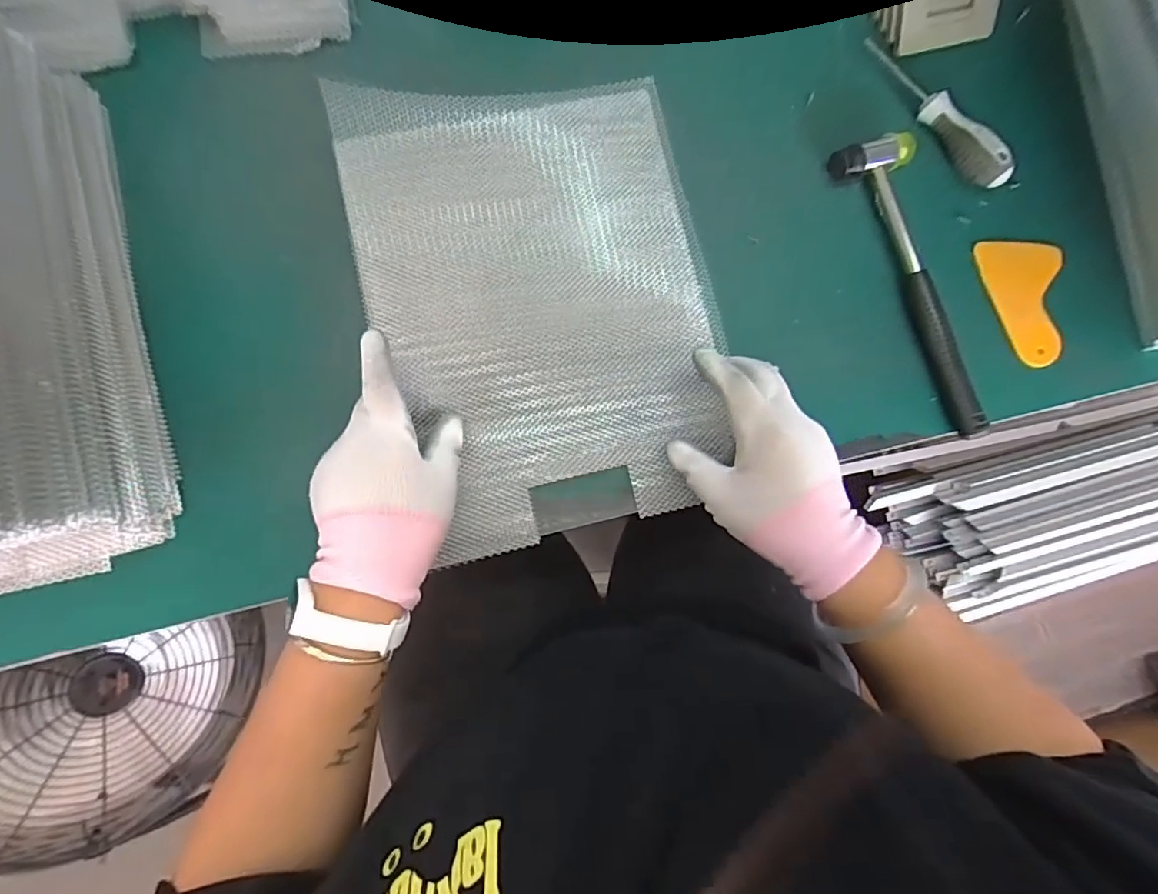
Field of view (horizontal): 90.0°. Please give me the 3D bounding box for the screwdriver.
[{"bbox_3d":[0.293,-0.274,0.472,0.026,0.031,0.156,-36,86,-7],"label":"screwdriver"}]

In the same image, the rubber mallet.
[{"bbox_3d":[0.272,-0.129,0.456,0.057,0.034,0.239,-22,85,-6],"label":"rubber mallet"}]

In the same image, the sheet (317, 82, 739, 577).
[{"bbox_3d":[-0.024,-0.106,0.427,0.244,0.028,0.332,-13,88,-7],"label":"sheet"}]

